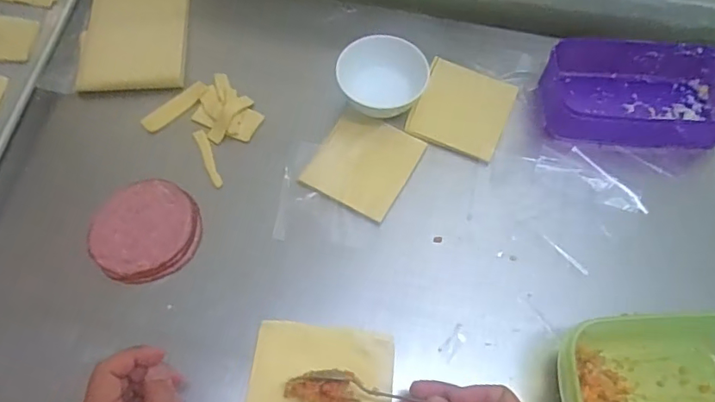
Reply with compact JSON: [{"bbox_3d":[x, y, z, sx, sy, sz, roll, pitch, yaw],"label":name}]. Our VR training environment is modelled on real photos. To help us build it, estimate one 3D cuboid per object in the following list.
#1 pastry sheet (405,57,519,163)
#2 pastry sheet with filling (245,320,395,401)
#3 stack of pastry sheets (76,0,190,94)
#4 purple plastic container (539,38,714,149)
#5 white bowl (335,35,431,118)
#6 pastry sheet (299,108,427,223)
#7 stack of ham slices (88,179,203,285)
[{"bbox_3d":[0.121,-0.107,0.604,0.101,0.007,0.113,23,66,9],"label":"pastry sheet"},{"bbox_3d":[-0.032,0.168,0.453,0.124,0.030,0.119,6,64,1],"label":"pastry sheet with filling"},{"bbox_3d":[-0.268,-0.218,0.637,0.117,0.020,0.191,-3,64,-3],"label":"stack of pastry sheets"},{"bbox_3d":[0.323,-0.124,0.609,0.215,0.052,0.118,5,64,1],"label":"purple plastic container"},{"bbox_3d":[0.028,-0.136,0.584,0.097,0.054,0.083,8,64,2],"label":"white bowl"},{"bbox_3d":[0.008,-0.042,0.565,0.098,0.009,0.110,25,66,10],"label":"pastry sheet"},{"bbox_3d":[-0.211,0.030,0.524,0.105,0.011,0.104,-30,69,-15],"label":"stack of ham slices"}]

